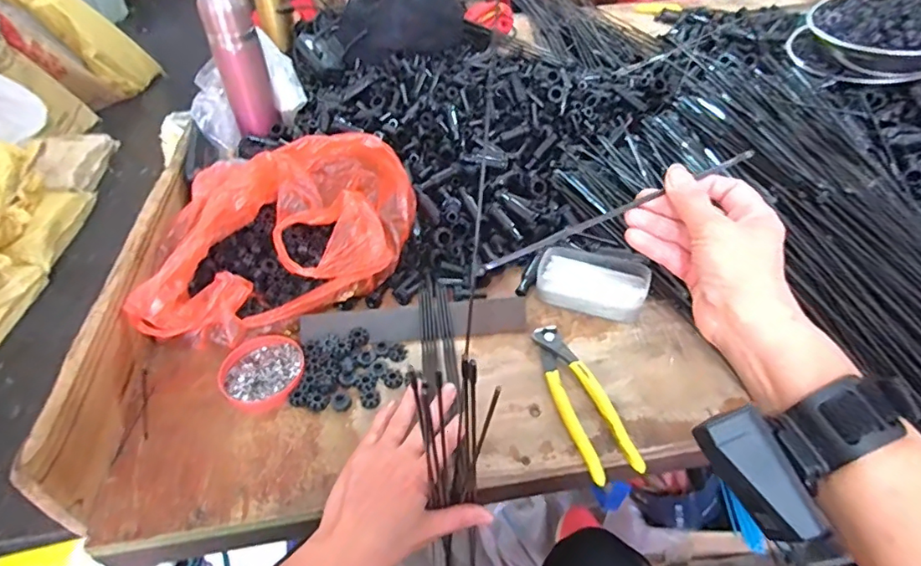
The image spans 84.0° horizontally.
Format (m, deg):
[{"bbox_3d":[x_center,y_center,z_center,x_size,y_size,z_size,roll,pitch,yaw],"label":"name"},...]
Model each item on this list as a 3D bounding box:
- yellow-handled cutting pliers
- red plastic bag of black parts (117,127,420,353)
[{"bbox_3d":[0.110,0.107,0.486,0.047,0.015,0.164,-15,46,-12],"label":"yellow-handled cutting pliers"},{"bbox_3d":[-0.200,-0.049,0.568,0.318,0.119,0.182,-22,47,-19],"label":"red plastic bag of black parts"}]

